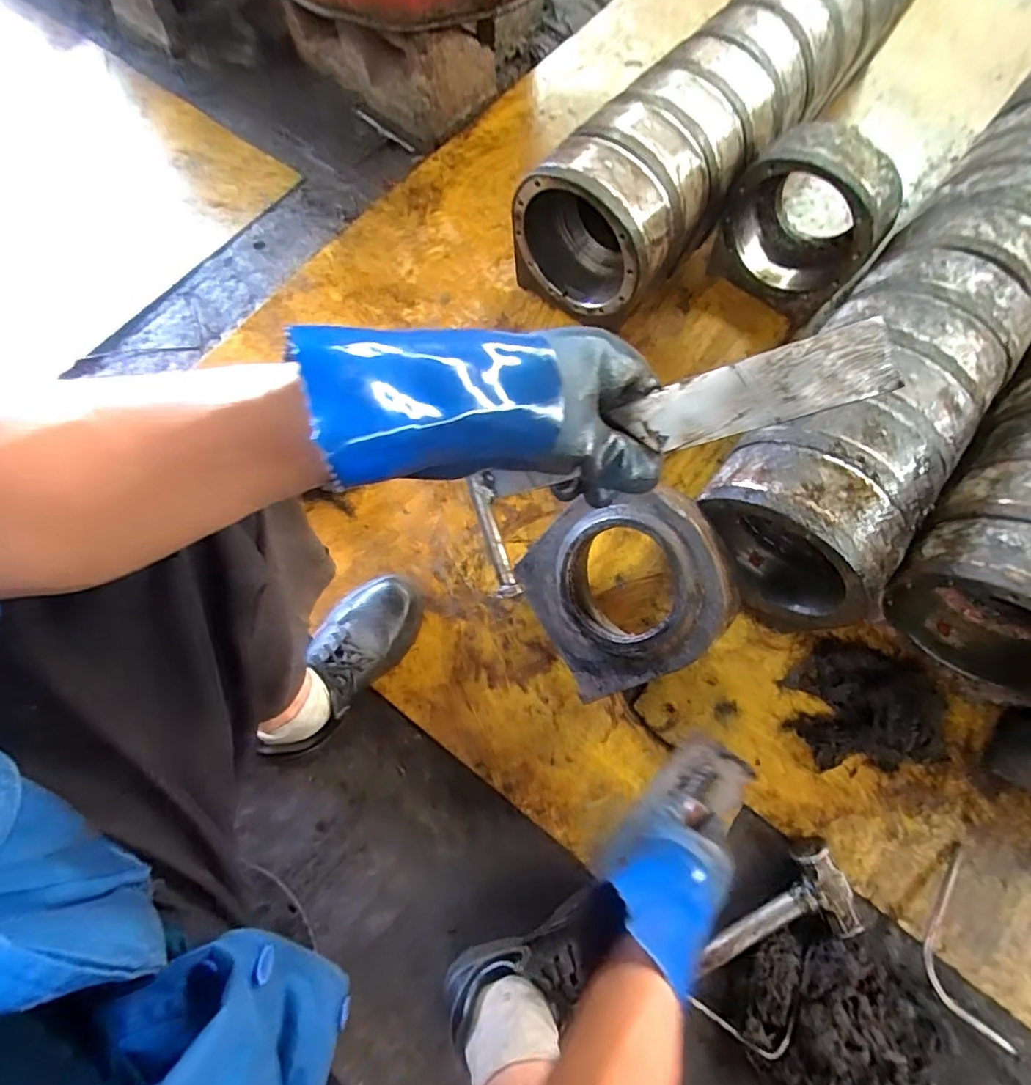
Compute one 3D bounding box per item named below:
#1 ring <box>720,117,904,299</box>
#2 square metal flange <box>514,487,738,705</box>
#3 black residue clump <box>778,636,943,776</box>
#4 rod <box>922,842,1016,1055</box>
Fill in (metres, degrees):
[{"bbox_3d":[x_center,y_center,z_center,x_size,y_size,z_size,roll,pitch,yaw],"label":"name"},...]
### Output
[{"bbox_3d":[0.446,-0.497,0.844,0.221,0.206,0.107,32,74,8],"label":"ring"},{"bbox_3d":[0.129,0.054,0.662,0.238,0.056,0.217,-36,75,31],"label":"square metal flange"},{"bbox_3d":[0.466,0.214,0.730,0.192,0.044,0.166,2,72,-2],"label":"black residue clump"},{"bbox_3d":[0.526,0.474,0.652,0.073,0.030,0.200,4,73,1],"label":"rod"}]

